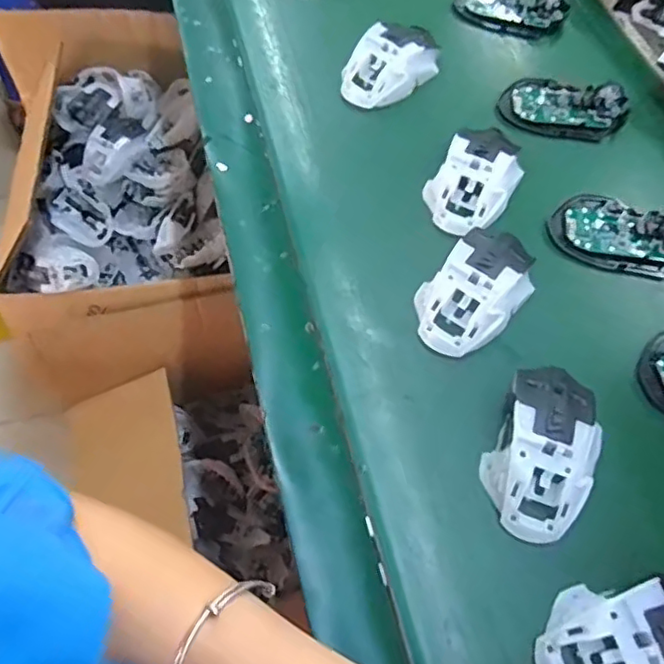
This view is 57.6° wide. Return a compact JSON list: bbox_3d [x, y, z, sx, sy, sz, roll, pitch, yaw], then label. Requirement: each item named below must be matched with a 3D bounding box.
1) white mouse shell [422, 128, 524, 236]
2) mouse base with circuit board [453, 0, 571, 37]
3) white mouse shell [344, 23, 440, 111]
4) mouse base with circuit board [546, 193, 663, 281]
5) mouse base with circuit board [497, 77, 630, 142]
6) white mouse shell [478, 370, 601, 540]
[{"bbox_3d":[0.120,-0.129,0.503,0.062,0.030,0.097,33,66,15],"label":"white mouse shell"},{"bbox_3d":[0.188,-0.343,0.633,0.113,0.023,0.058,18,63,9],"label":"mouse base with circuit board"},{"bbox_3d":[0.056,-0.256,0.574,0.066,0.037,0.102,41,69,19],"label":"white mouse shell"},{"bbox_3d":[0.240,-0.083,0.493,0.115,0.024,0.071,19,63,9],"label":"mouse base with circuit board"},{"bbox_3d":[0.216,-0.211,0.563,0.110,0.026,0.060,19,63,9],"label":"mouse base with circuit board"},{"bbox_3d":[0.138,0.075,0.394,0.062,0.029,0.112,21,64,10],"label":"white mouse shell"}]

